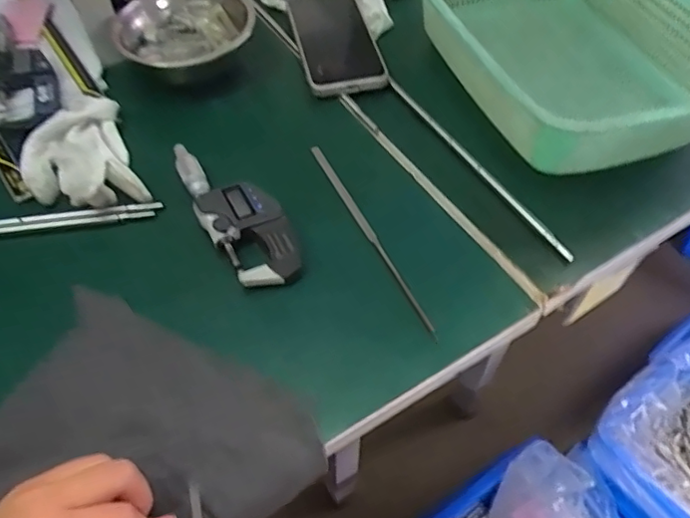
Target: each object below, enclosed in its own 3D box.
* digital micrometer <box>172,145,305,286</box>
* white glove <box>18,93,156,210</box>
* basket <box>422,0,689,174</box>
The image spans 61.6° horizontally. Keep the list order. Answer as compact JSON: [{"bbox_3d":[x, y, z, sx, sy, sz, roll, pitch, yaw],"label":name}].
[{"bbox_3d":[-0.082,-0.038,0.435,0.056,0.030,0.142,-29,58,-19],"label":"digital micrometer"},{"bbox_3d":[-0.204,-0.075,0.448,0.083,0.033,0.104,-30,58,-20],"label":"white glove"},{"bbox_3d":[0.204,-0.183,0.526,0.194,0.118,0.276,-18,55,-12],"label":"basket"}]

